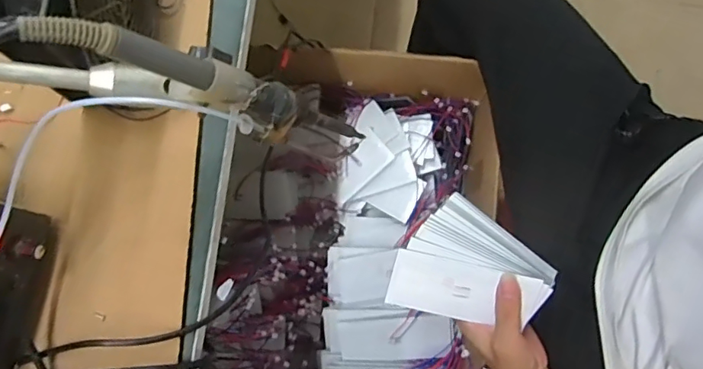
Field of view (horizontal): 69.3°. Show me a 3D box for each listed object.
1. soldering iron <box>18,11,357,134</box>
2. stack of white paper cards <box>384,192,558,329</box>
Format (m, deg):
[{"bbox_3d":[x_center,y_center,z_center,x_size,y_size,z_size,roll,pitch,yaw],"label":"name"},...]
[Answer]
[{"bbox_3d":[-0.056,-0.046,0.258,0.014,0.195,0.020,-11,75,36],"label":"soldering iron"},{"bbox_3d":[0.122,0.077,0.493,0.150,0.044,0.109,14,79,3],"label":"stack of white paper cards"}]

